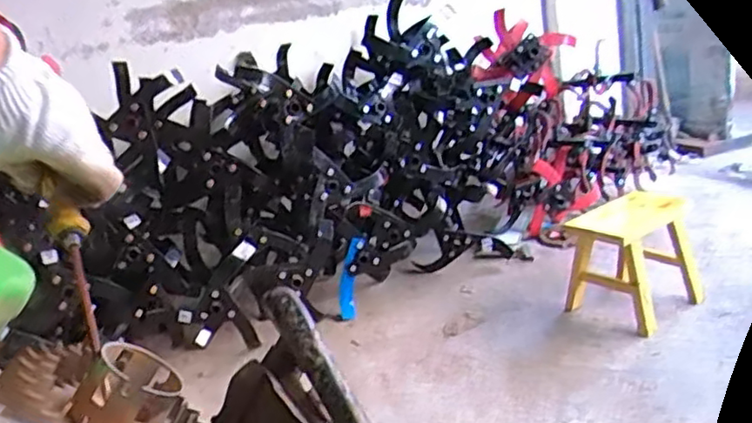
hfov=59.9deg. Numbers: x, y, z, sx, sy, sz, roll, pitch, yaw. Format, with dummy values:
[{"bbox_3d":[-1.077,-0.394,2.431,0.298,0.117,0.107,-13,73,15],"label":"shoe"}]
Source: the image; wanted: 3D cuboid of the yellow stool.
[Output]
[{"bbox_3d":[0.711,0.130,1.815,0.316,0.286,0.296,-21,21,-32],"label":"yellow stool"}]

